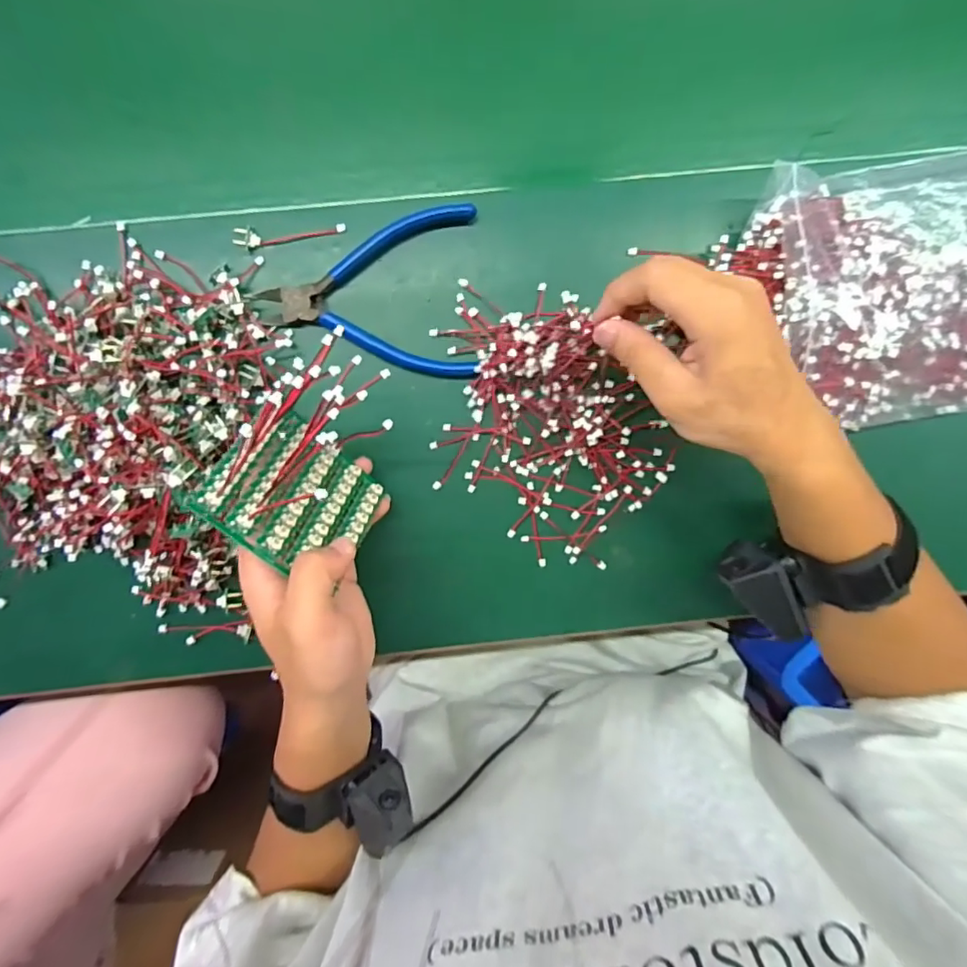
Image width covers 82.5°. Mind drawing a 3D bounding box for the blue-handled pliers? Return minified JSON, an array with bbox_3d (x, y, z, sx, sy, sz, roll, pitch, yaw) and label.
[{"bbox_3d":[-0.073,-0.117,0.346,0.136,0.013,0.104,-3,96,-2],"label":"blue-handled pliers"}]

